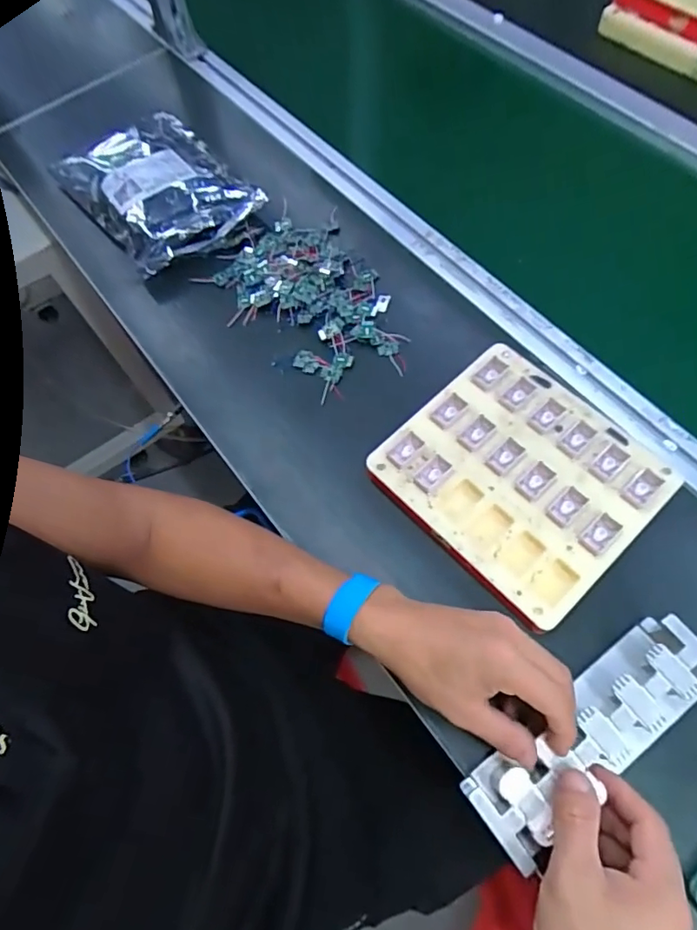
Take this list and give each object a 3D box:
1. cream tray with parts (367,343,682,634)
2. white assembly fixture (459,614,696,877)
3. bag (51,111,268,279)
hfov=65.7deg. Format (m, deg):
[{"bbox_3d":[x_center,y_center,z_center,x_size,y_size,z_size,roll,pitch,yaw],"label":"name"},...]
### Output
[{"bbox_3d":[0.144,0.008,0.459,0.179,0.026,0.196,-40,69,-14],"label":"cream tray with parts"},{"bbox_3d":[0.167,0.183,0.368,0.188,0.041,0.057,-34,66,-13],"label":"white assembly fixture"},{"bbox_3d":[-0.237,-0.343,0.648,0.166,0.034,0.259,-37,68,-12],"label":"bag"}]

